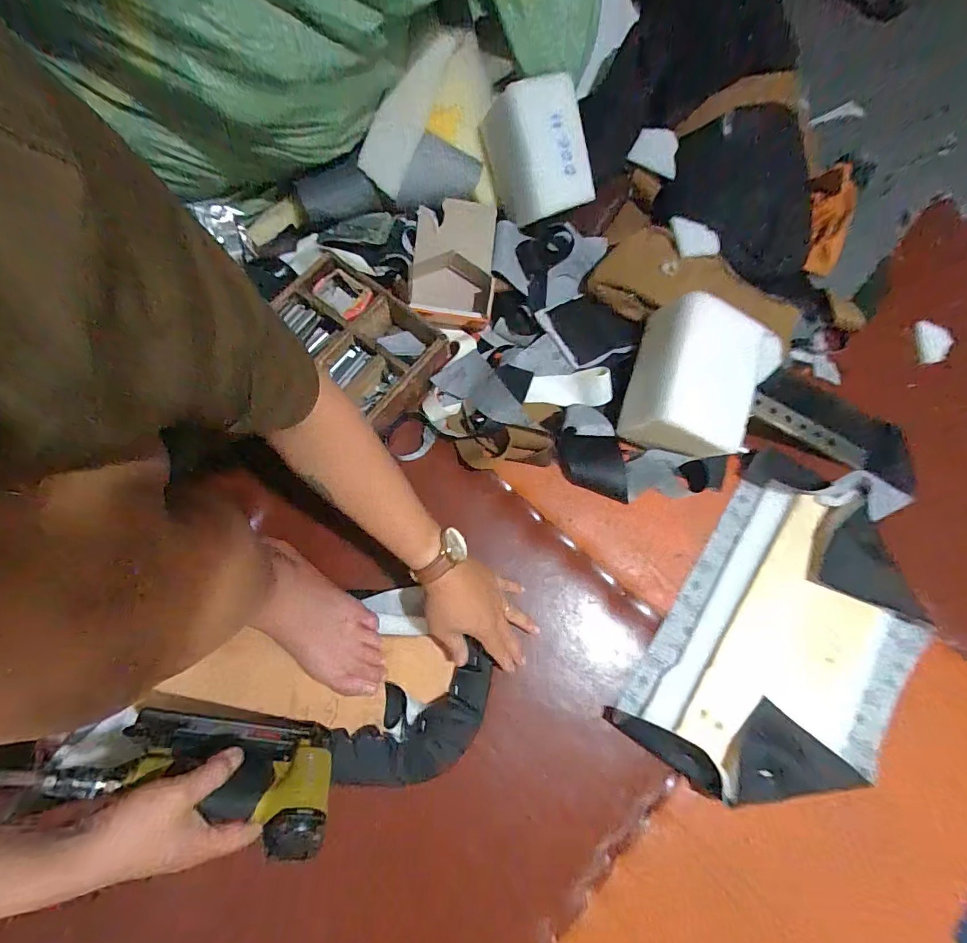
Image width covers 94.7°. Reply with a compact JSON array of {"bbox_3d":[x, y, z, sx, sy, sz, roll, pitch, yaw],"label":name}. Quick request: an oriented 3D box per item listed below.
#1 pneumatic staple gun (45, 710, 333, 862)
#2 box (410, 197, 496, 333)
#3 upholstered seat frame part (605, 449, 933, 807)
[{"bbox_3d":[-0.261,0.291,0.442,0.226,0.150,0.051,10,95,-10],"label":"pneumatic staple gun"},{"bbox_3d":[-0.047,-0.311,0.684,0.124,0.074,0.190,2,74,-1],"label":"box"},{"bbox_3d":[0.410,0.215,0.594,0.299,0.063,0.470,36,77,8],"label":"upholstered seat frame part"}]

